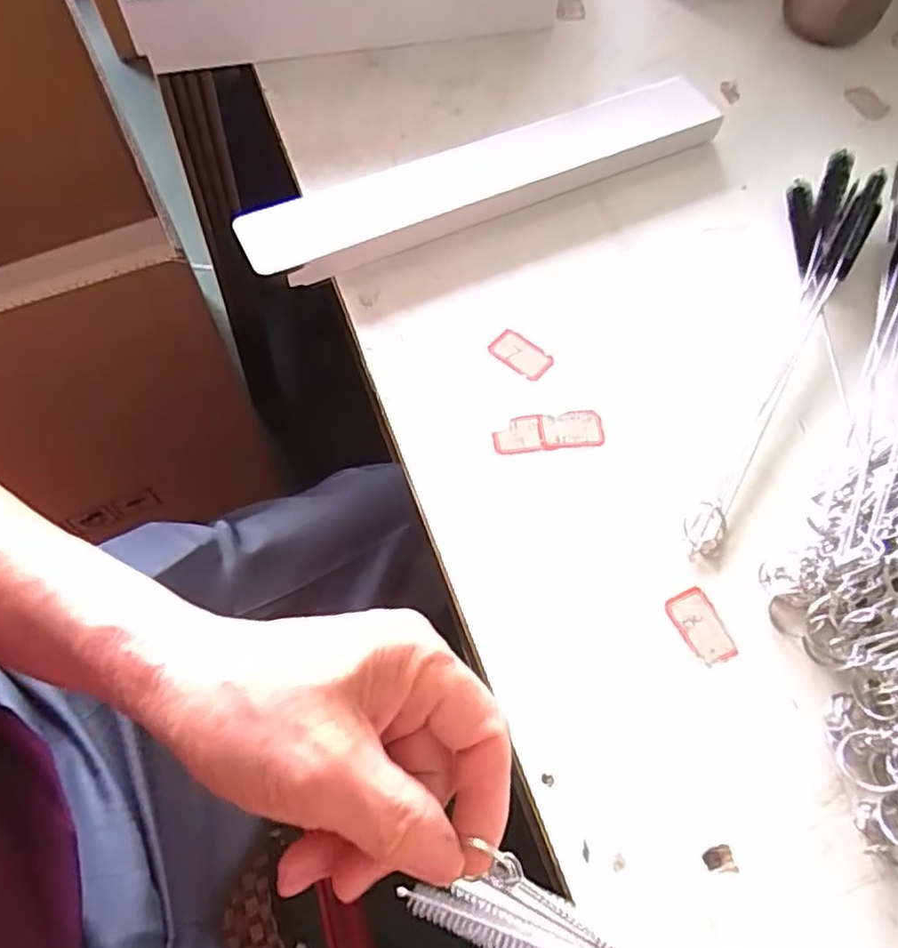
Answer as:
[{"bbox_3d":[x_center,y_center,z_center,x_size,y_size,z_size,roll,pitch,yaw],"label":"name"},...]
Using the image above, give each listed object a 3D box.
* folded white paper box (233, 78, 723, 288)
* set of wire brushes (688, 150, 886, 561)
[{"bbox_3d":[0.027,-0.194,0.428,0.326,0.023,0.049,-24,66,-12],"label":"folded white paper box"},{"bbox_3d":[0.191,-0.084,0.376,0.049,0.023,0.294,28,67,13],"label":"set of wire brushes"}]

